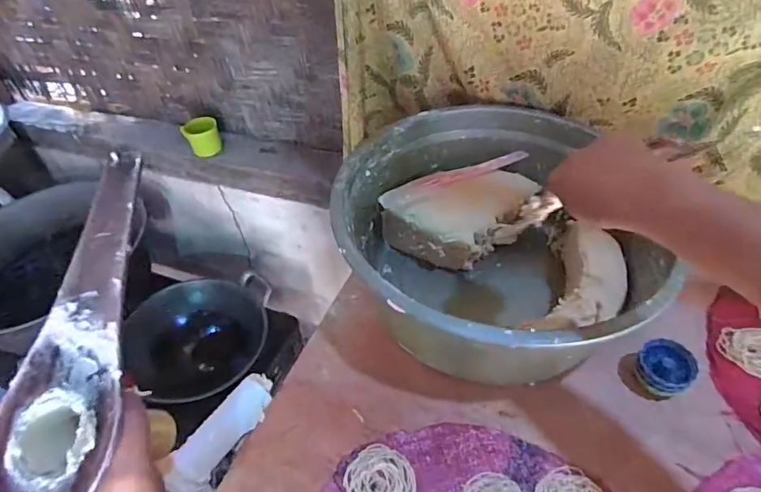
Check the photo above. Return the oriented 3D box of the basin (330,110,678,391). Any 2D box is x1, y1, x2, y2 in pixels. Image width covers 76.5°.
[{"bbox_3d":[0.136,-0.001,0.637,0.350,0.181,0.386,-14,47,-7],"label":"basin"}]

